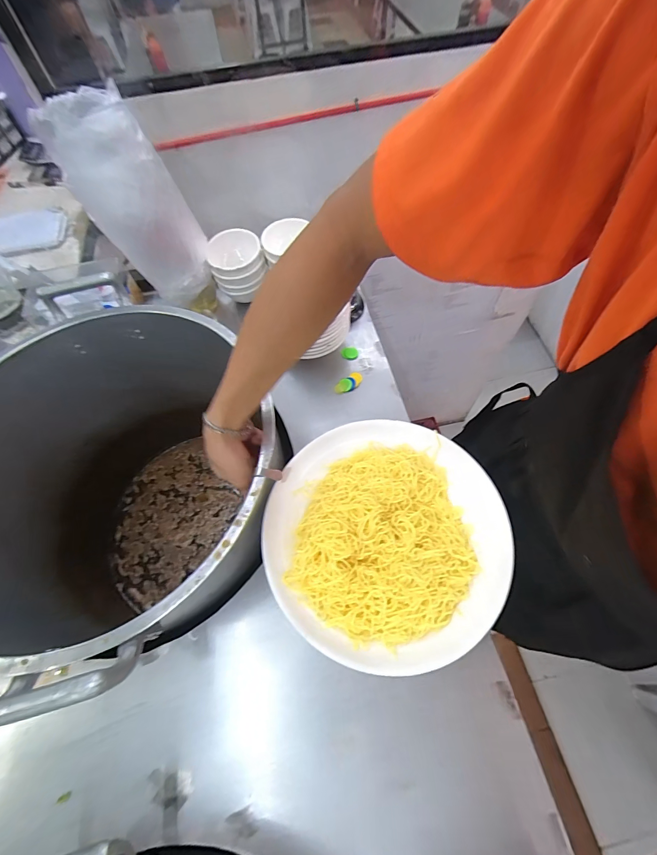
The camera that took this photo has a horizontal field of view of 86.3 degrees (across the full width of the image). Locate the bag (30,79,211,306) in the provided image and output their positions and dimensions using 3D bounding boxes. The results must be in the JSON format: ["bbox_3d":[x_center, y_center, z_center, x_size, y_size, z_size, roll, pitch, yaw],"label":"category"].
[{"bbox_3d":[-0.284,-0.325,0.527,0.141,0.274,0.079,-18,64,-7],"label":"bag"}]

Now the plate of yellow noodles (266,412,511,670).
[{"bbox_3d":[0.065,0.124,0.431,0.279,0.040,0.278,-1,63,2],"label":"plate of yellow noodles"}]

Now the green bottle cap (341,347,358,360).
[{"bbox_3d":[0.039,-0.139,0.655,0.031,0.006,0.032,-1,63,2],"label":"green bottle cap"}]

